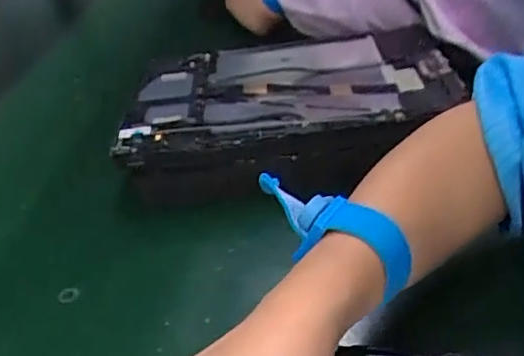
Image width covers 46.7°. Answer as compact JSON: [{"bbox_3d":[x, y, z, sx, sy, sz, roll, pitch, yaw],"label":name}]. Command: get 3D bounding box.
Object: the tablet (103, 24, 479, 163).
[{"bbox_3d":[0.016,-0.070,0.453,0.237,0.014,0.145,-7,35,-2],"label":"tablet"}]

